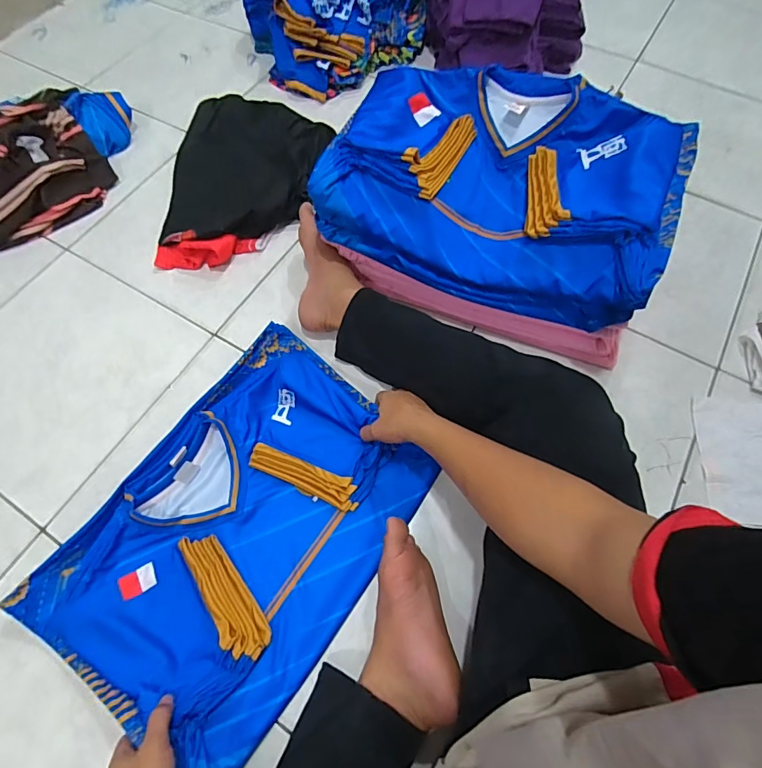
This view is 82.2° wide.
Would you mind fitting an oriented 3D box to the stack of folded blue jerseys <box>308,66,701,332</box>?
[{"bbox_3d":[0.186,-0.314,0.708,0.504,0.150,0.336,20,67,10],"label":"stack of folded blue jerseys"}]

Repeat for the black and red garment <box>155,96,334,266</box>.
[{"bbox_3d":[-0.275,-0.443,0.928,0.334,0.051,0.451,0,66,0],"label":"black and red garment"}]

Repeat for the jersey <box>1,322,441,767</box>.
[{"bbox_3d":[-0.189,0.205,0.636,0.373,0.047,0.518,34,71,14],"label":"jersey"}]

